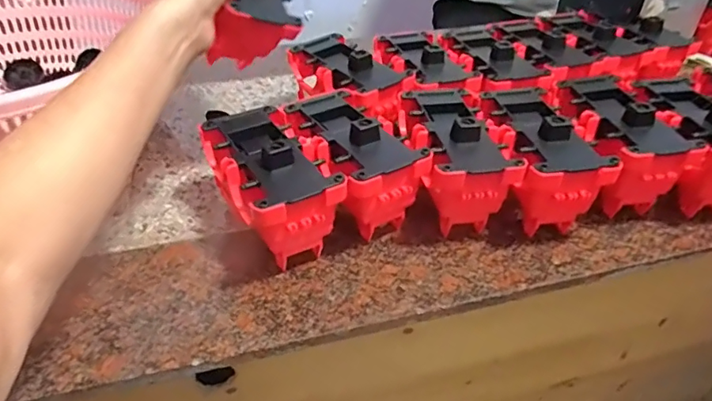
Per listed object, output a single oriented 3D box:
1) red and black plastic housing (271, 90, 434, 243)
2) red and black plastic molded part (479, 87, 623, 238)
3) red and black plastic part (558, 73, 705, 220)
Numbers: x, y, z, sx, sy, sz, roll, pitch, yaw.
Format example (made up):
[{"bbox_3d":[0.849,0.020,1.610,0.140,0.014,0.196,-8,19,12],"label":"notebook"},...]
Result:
[{"bbox_3d":[-0.005,-0.041,0.479,0.083,0.082,0.151,-21,45,-25],"label":"red and black plastic housing"},{"bbox_3d":[0.174,-0.047,0.494,0.083,0.091,0.151,-5,41,-8],"label":"red and black plastic molded part"},{"bbox_3d":[0.261,-0.063,0.513,0.087,0.085,0.148,-3,40,-6],"label":"red and black plastic part"}]

